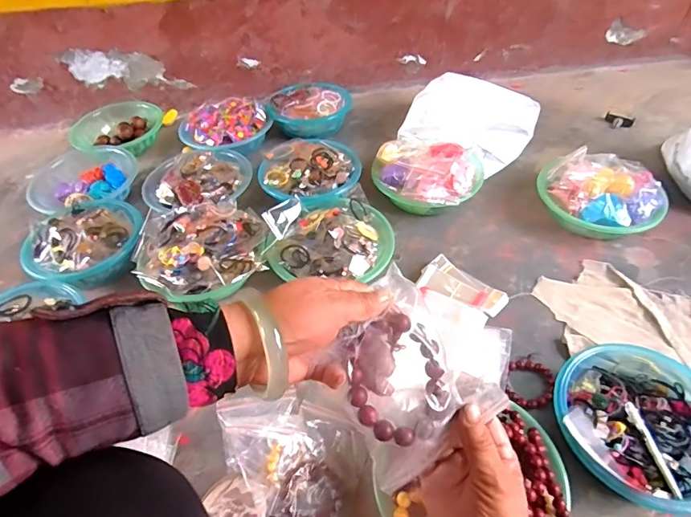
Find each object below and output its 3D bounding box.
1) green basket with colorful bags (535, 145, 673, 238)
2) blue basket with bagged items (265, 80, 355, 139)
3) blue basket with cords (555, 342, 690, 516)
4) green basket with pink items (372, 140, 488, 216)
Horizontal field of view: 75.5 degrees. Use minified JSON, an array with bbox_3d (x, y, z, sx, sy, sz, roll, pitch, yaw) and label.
[{"bbox_3d":[0.521,-0.134,0.919,0.229,0.110,0.197,24,54,24],"label":"green basket with colorful bags"},{"bbox_3d":[-0.098,-0.405,1.225,0.222,0.082,0.187,-15,48,-9],"label":"blue basket with bagged items"},{"bbox_3d":[0.428,0.218,0.639,0.219,0.074,0.247,32,57,29],"label":"blue basket with cords"},{"bbox_3d":[0.181,-0.171,0.987,0.237,0.109,0.191,-1,47,3],"label":"green basket with pink items"}]

